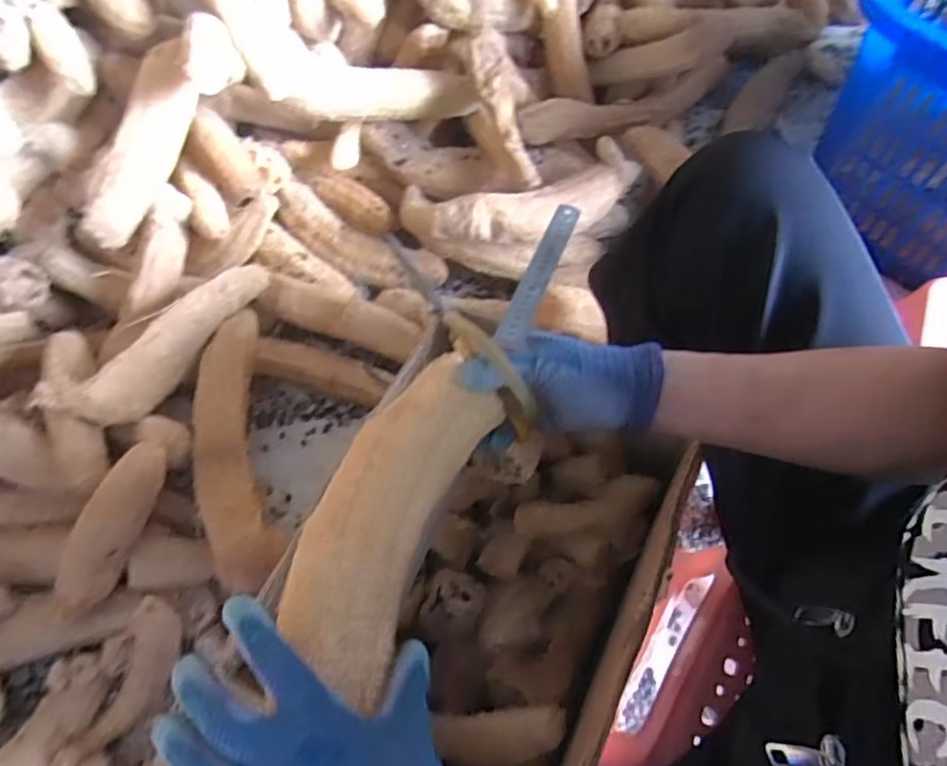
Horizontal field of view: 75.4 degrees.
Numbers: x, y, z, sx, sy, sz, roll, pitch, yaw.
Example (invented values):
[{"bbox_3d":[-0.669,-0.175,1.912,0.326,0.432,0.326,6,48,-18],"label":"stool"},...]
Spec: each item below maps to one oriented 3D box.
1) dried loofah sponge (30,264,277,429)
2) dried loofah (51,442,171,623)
[{"bbox_3d":[-0.383,-0.053,0.791,0.064,0.089,0.303,35,69,19],"label":"dried loofah sponge"},{"bbox_3d":[-0.407,0.168,0.684,0.049,0.062,0.204,21,81,13],"label":"dried loofah"}]

